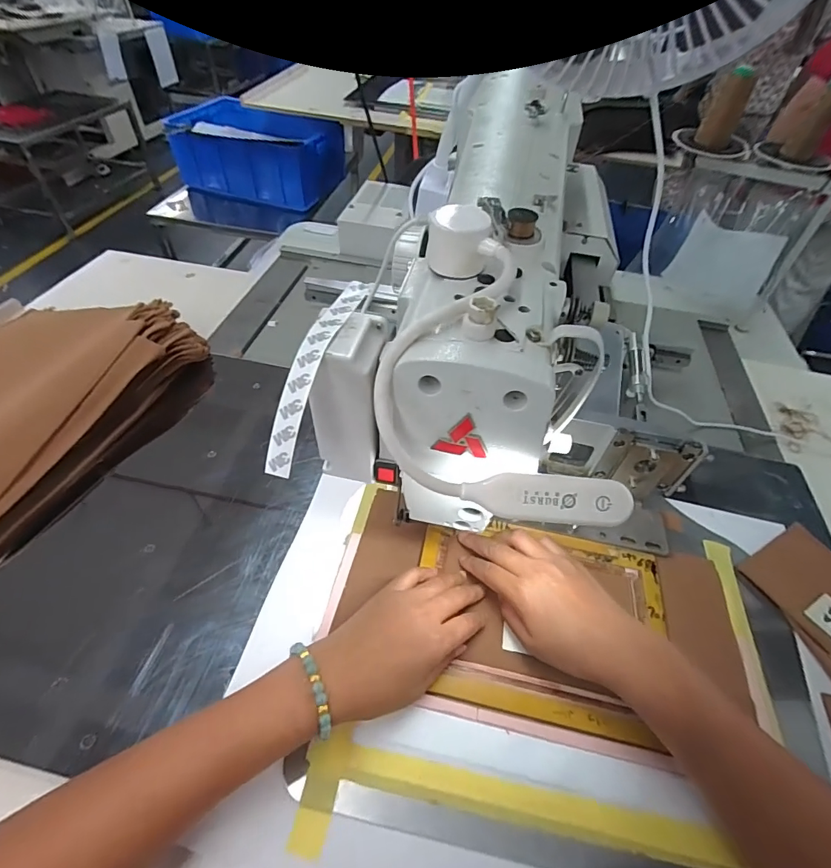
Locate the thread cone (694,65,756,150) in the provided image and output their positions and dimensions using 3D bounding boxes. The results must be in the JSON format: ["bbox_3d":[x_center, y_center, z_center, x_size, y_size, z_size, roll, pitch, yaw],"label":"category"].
[{"bbox_3d":[0.527,-0.555,0.753,0.057,0.105,0.048,24,52,15],"label":"thread cone"}]

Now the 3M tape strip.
[{"bbox_3d":[-0.061,-0.044,0.270,0.017,0.026,0.141,16,70,9],"label":"3M tape strip"}]

